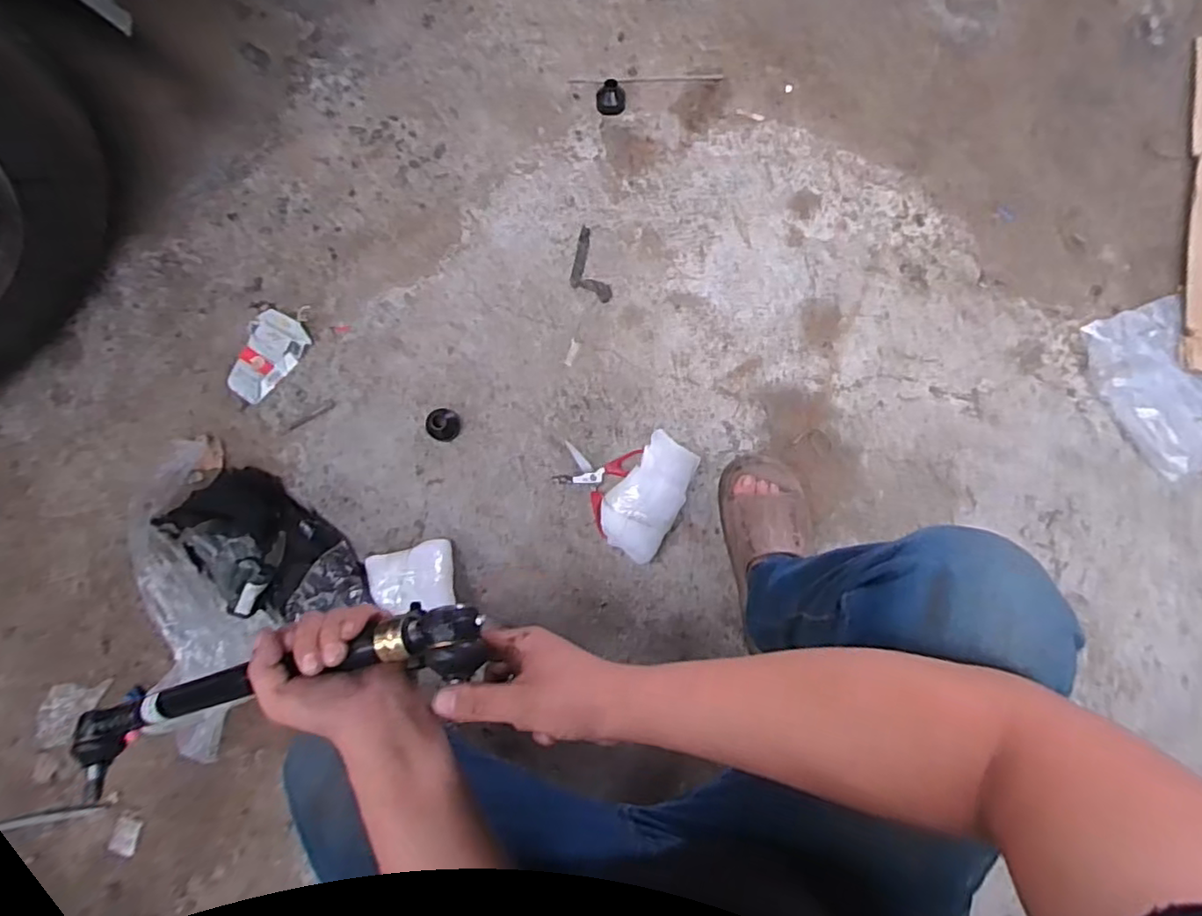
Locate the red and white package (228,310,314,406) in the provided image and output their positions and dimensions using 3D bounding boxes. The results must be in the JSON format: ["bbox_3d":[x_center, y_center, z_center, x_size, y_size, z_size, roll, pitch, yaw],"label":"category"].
[{"bbox_3d":[-0.462,-0.140,0.878,0.073,0.025,0.123,34,84,5],"label":"red and white package"}]

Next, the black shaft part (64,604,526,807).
[{"bbox_3d":[-0.269,0.191,0.517,0.417,0.061,0.070,-19,83,17],"label":"black shaft part"}]

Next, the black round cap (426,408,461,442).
[{"bbox_3d":[-0.220,-0.048,0.873,0.044,0.039,0.045,0,82,1],"label":"black round cap"}]

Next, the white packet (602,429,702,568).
[{"bbox_3d":[0.062,0.053,0.838,0.088,0.087,0.154,32,84,5],"label":"white packet"}]

